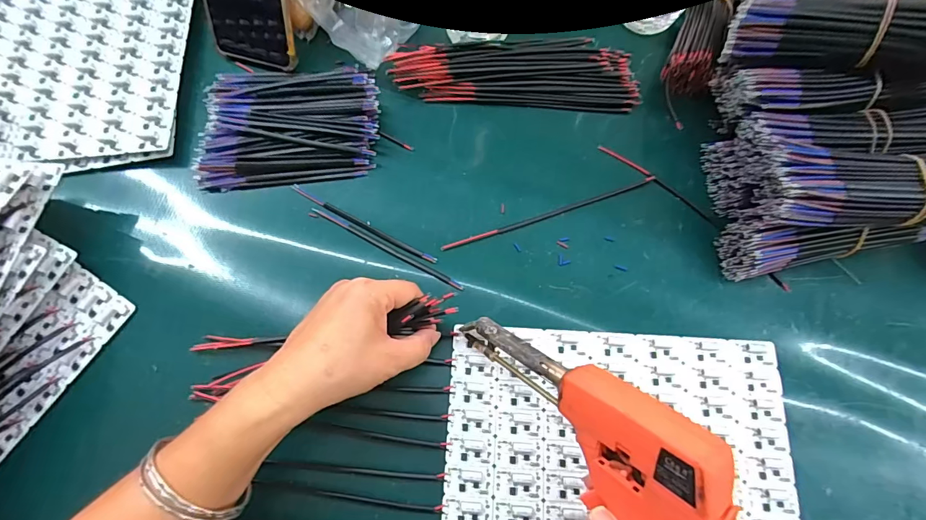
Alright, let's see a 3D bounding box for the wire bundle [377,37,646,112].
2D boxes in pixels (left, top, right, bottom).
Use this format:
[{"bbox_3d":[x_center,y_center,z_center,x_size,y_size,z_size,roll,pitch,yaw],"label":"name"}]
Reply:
[{"bbox_3d":[0.047,-0.178,0.394,0.222,0.028,0.061,4,73,1],"label":"wire bundle"}]

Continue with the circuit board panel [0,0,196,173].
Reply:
[{"bbox_3d":[-0.377,-0.175,0.392,0.237,0.015,0.196,-3,73,-1],"label":"circuit board panel"}]

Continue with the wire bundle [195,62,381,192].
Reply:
[{"bbox_3d":[-0.153,-0.128,0.377,0.154,0.015,0.119,-6,73,-2],"label":"wire bundle"}]

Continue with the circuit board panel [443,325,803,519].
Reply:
[{"bbox_3d":[0.110,0.152,0.298,0.243,0.008,0.196,3,73,1],"label":"circuit board panel"}]

